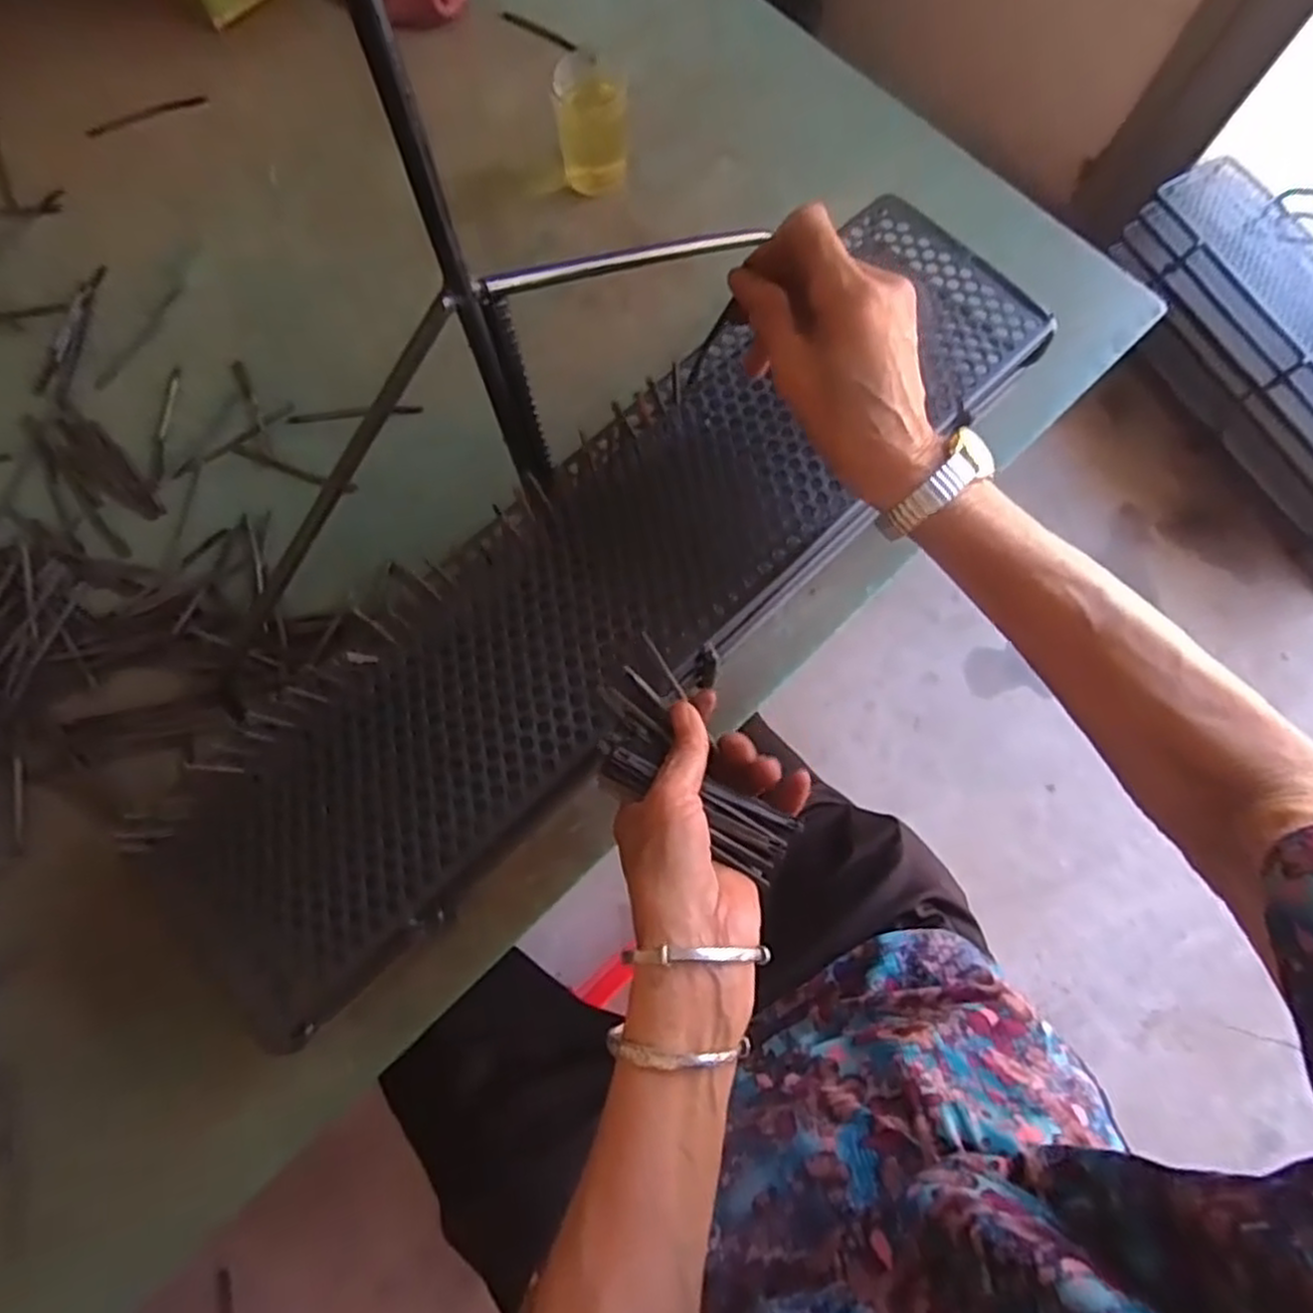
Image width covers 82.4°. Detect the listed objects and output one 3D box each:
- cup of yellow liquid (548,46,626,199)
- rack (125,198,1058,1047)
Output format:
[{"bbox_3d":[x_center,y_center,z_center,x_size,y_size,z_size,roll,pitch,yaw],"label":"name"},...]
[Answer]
[{"bbox_3d":[-0.050,-0.407,0.576,0.053,0.078,0.046,-4,75,-1],"label":"cup of yellow liquid"},{"bbox_3d":[-0.013,-0.047,0.433,0.601,0.022,0.140,-42,79,-9],"label":"rack"}]

